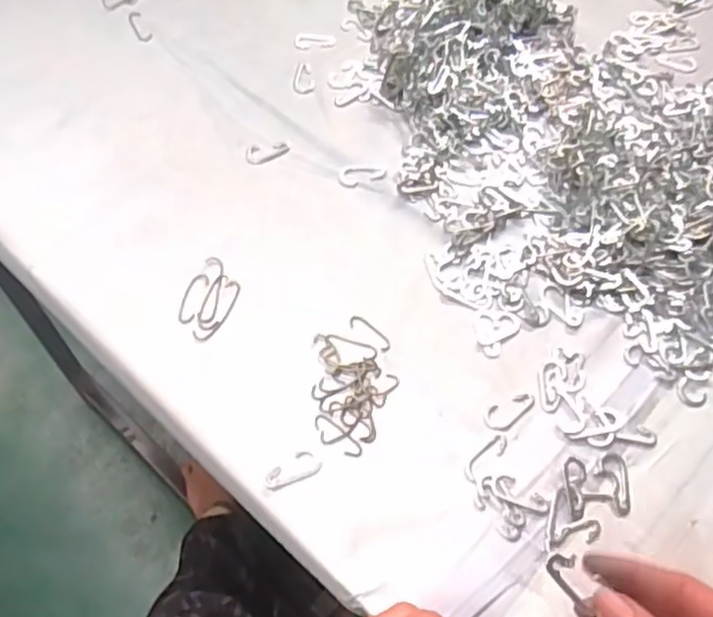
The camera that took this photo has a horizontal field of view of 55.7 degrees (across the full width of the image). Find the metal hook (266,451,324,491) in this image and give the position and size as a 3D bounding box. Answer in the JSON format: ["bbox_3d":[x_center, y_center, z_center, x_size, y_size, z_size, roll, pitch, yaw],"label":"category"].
[{"bbox_3d":[-0.038,0.097,0.405,0.036,0.004,0.016,-24,61,-16],"label":"metal hook"}]

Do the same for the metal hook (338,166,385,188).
[{"bbox_3d":[0.004,-0.105,0.534,0.037,0.004,0.022,9,58,4],"label":"metal hook"}]

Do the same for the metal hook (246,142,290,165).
[{"bbox_3d":[-0.071,-0.125,0.544,0.035,0.004,0.019,-9,58,-7],"label":"metal hook"}]

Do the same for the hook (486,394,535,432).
[{"bbox_3d":[0.099,0.065,0.431,0.036,0.004,0.017,-27,62,-17],"label":"hook"}]

